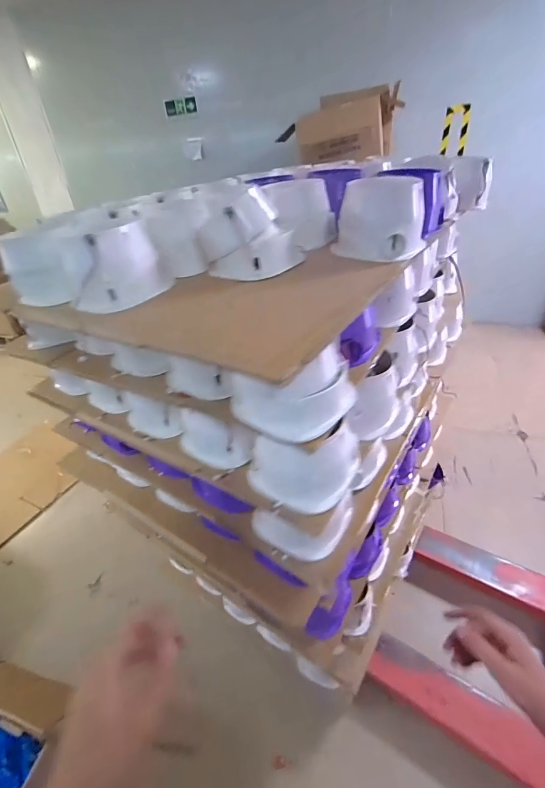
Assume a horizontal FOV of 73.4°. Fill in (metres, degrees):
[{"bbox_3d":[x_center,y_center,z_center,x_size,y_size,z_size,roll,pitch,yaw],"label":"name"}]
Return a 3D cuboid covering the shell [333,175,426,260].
[{"bbox_3d":[0.165,-0.267,0.559,0.142,0.106,0.073,4,35,12],"label":"shell"}]

